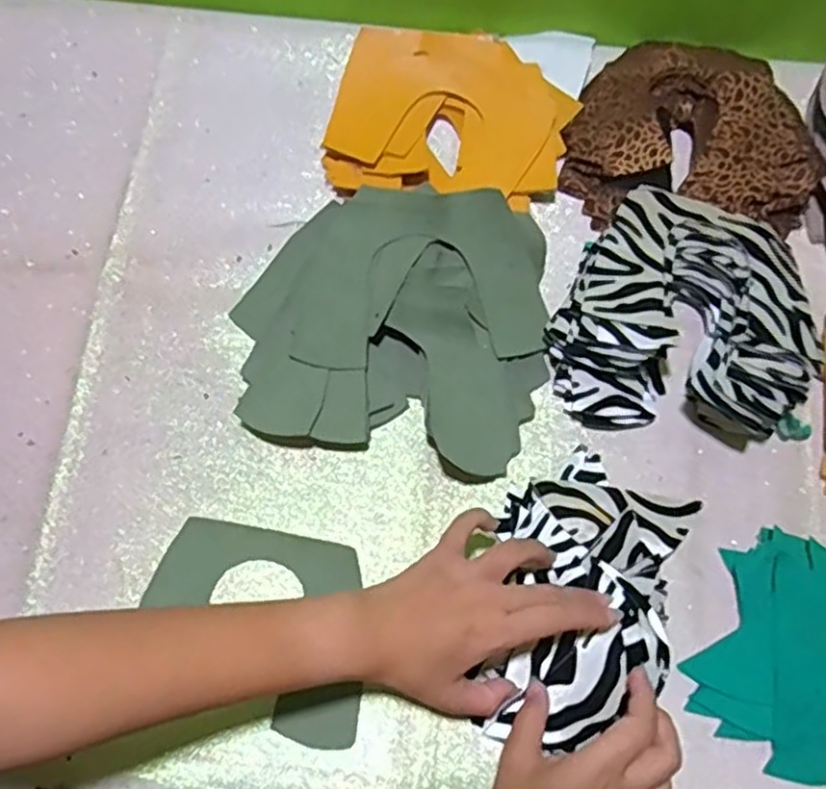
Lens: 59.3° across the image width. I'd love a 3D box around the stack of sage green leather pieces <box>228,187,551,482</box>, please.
[{"bbox_3d":[-0.013,-0.051,0.524,0.217,0.043,0.192,3,70,0],"label":"stack of sage green leather pieces"}]

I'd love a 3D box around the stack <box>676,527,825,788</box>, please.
[{"bbox_3d":[0.250,0.166,0.457,0.121,0.021,0.136,26,72,8],"label":"stack"}]

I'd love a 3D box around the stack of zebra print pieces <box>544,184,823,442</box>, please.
[{"bbox_3d":[0.190,-0.064,0.519,0.176,0.059,0.177,6,71,1],"label":"stack of zebra print pieces"}]

